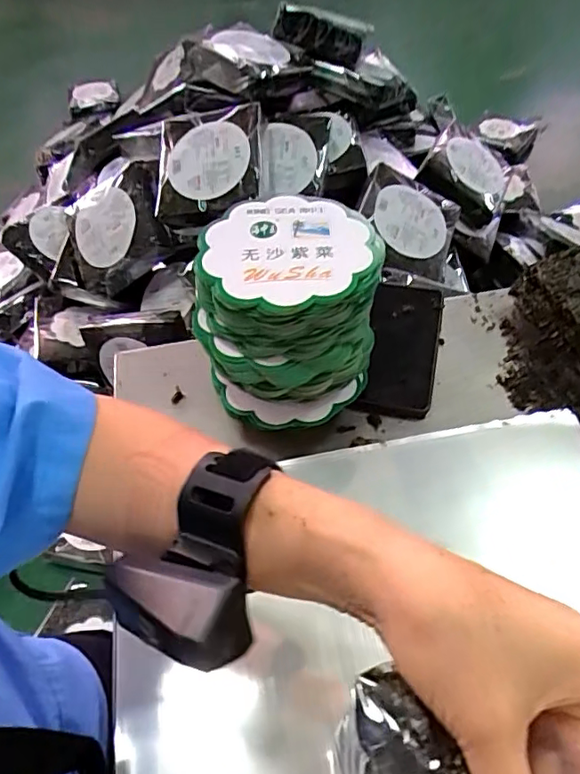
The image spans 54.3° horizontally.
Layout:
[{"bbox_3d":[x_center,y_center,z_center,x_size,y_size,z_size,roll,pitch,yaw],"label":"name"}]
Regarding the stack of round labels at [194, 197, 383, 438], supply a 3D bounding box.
[{"bbox_3d":[0.001,-0.062,0.481,0.139,0.131,0.145,9,55,12],"label":"stack of round labels"}]

